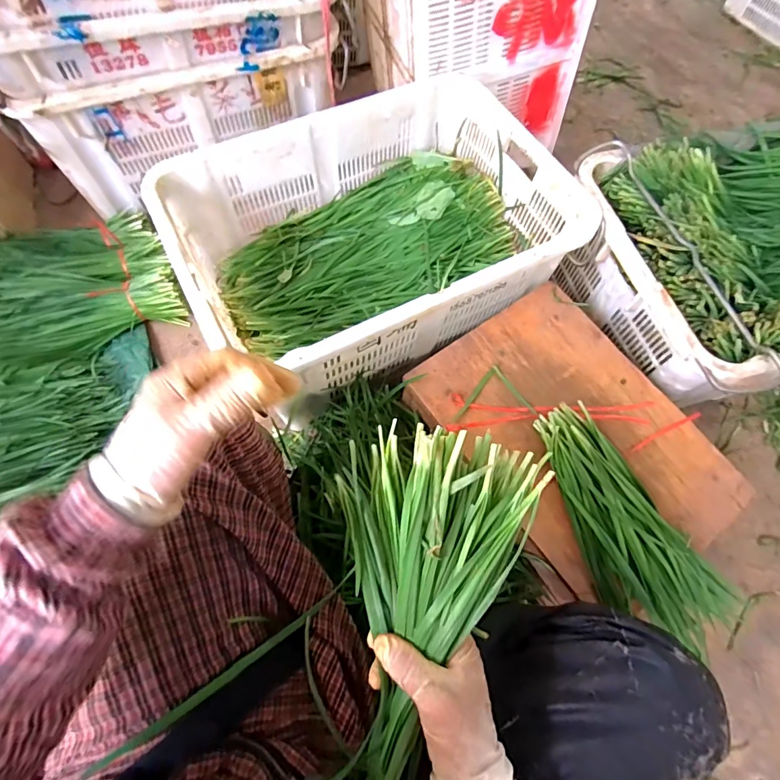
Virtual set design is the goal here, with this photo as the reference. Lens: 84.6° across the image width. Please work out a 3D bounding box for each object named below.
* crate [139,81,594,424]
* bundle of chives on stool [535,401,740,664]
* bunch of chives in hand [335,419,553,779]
[{"bbox_3d":[-0.028,-0.282,0.805,0.652,0.202,0.446,-26,71,-13],"label":"crate"},{"bbox_3d":[0.314,0.176,0.580,0.151,0.050,0.341,-29,72,-14],"label":"bundle of chives on stool"},{"bbox_3d":[0.000,0.176,0.345,0.164,0.127,0.322,25,68,7],"label":"bunch of chives in hand"}]

